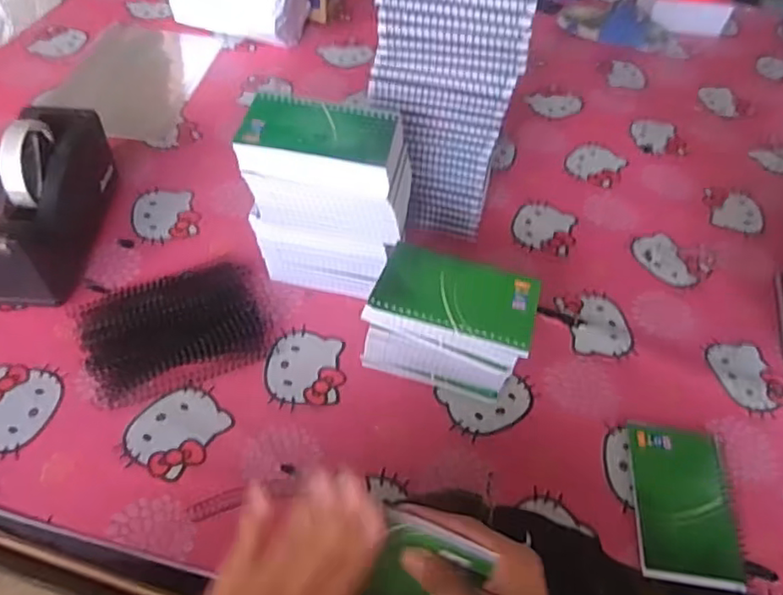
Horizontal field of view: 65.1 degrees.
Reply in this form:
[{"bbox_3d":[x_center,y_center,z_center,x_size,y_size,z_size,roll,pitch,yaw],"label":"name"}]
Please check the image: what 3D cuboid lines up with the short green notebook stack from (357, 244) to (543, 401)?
[{"bbox_3d":[0.050,0.029,0.556,0.133,0.109,0.079,17,52,8],"label":"short green notebook stack"}]

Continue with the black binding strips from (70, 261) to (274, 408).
[{"bbox_3d":[-0.203,0.023,0.582,0.164,0.022,0.127,-19,56,-19],"label":"black binding strips"}]

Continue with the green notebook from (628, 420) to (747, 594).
[{"bbox_3d":[0.250,0.173,0.524,0.082,0.012,0.136,10,51,2],"label":"green notebook"}]

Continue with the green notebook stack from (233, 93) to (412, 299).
[{"bbox_3d":[-0.062,-0.091,0.604,0.153,0.181,0.089,13,52,4],"label":"green notebook stack"}]

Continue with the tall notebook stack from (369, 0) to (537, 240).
[{"bbox_3d":[0.048,-0.204,0.614,0.139,0.326,0.085,5,51,-2],"label":"tall notebook stack"}]

